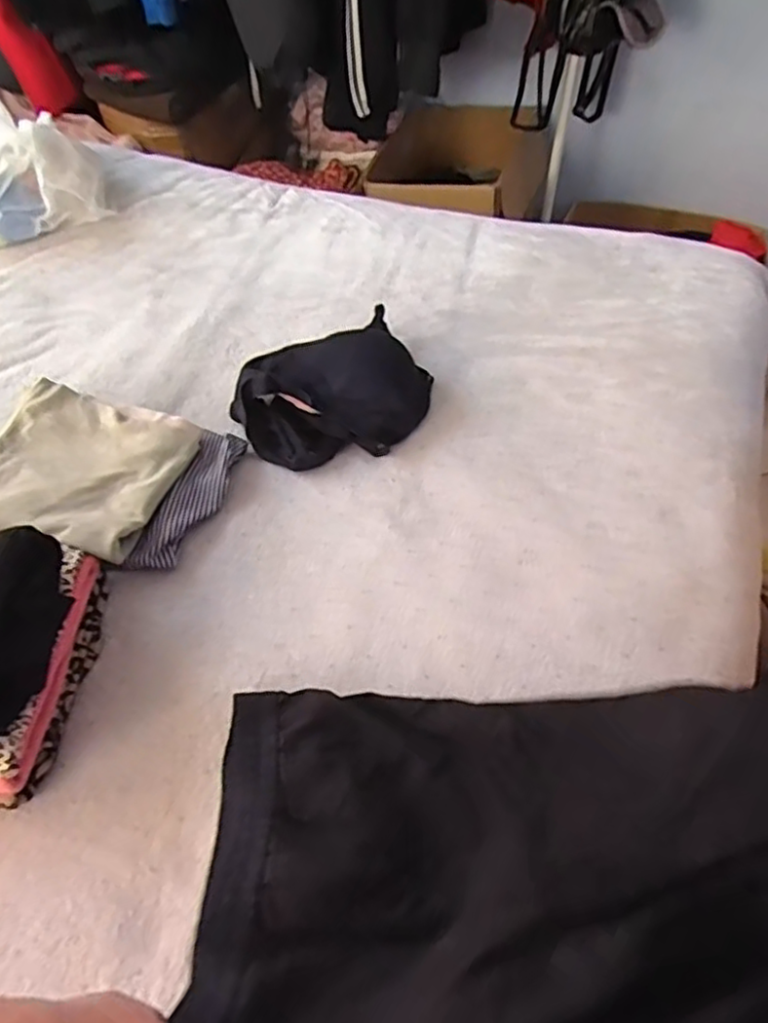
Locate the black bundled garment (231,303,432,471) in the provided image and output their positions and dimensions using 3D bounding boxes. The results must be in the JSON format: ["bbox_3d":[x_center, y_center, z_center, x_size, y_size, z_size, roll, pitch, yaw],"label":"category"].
[{"bbox_3d":[-0.057,-0.142,0.742,0.217,0.061,0.184,-15,57,-9],"label":"black bundled garment"}]

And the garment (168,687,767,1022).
[{"bbox_3d":[0.188,0.250,0.397,0.616,0.114,0.306,0,55,1],"label":"garment"}]

